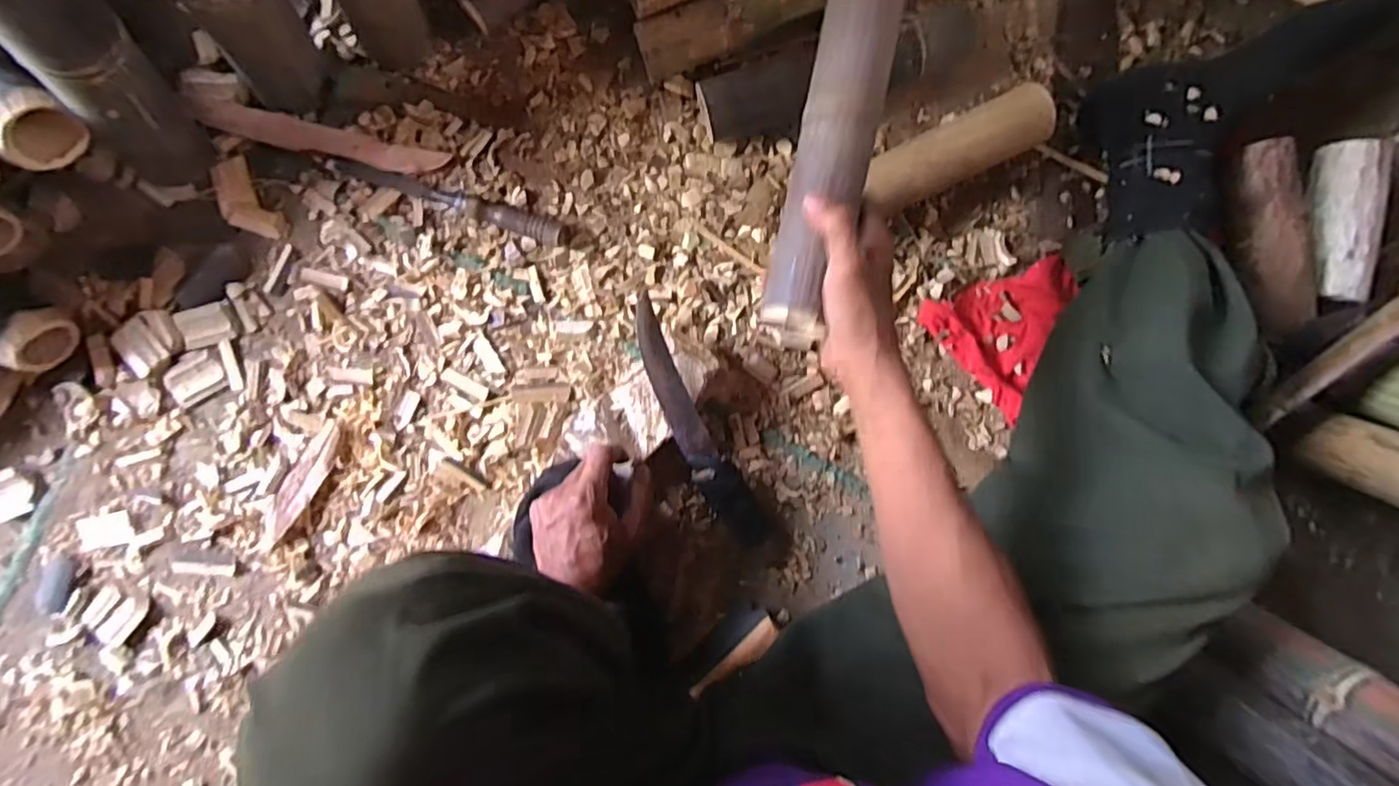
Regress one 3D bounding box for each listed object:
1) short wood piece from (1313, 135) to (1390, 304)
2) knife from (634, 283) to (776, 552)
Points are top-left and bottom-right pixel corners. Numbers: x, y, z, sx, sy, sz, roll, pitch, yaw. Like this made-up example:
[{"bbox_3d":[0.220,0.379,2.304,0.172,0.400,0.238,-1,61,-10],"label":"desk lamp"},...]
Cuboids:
[{"bbox_3d":[0.639,-0.170,0.617,0.033,0.041,0.154,0,95,-2],"label":"short wood piece"},{"bbox_3d":[0.001,0.043,0.618,0.048,0.028,0.292,-27,110,0],"label":"knife"}]

